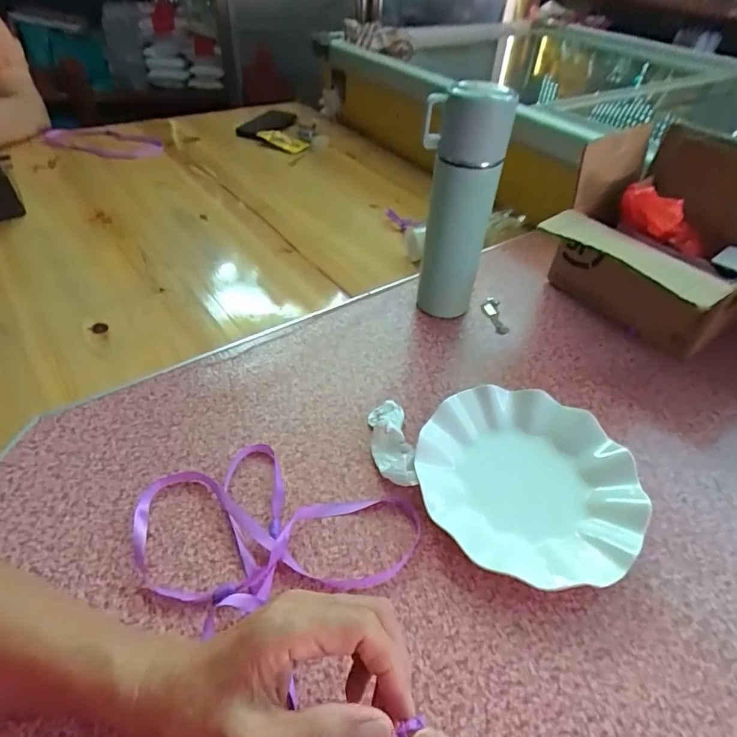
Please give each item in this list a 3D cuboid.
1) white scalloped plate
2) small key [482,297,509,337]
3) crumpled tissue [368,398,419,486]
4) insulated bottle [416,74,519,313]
[{"bbox_3d":[0.133,0.094,0.394,0.175,0.025,0.180,2,45,-2],"label":"white scalloped plate"},{"bbox_3d":[0.156,-0.068,0.568,0.024,0.005,0.068,0,45,-4],"label":"small key"},{"bbox_3d":[0.020,0.066,0.418,0.034,0.024,0.093,-3,45,-8],"label":"crumpled tissue"},{"bbox_3d":[0.093,-0.160,0.502,0.065,0.258,0.062,29,50,23],"label":"insulated bottle"}]

